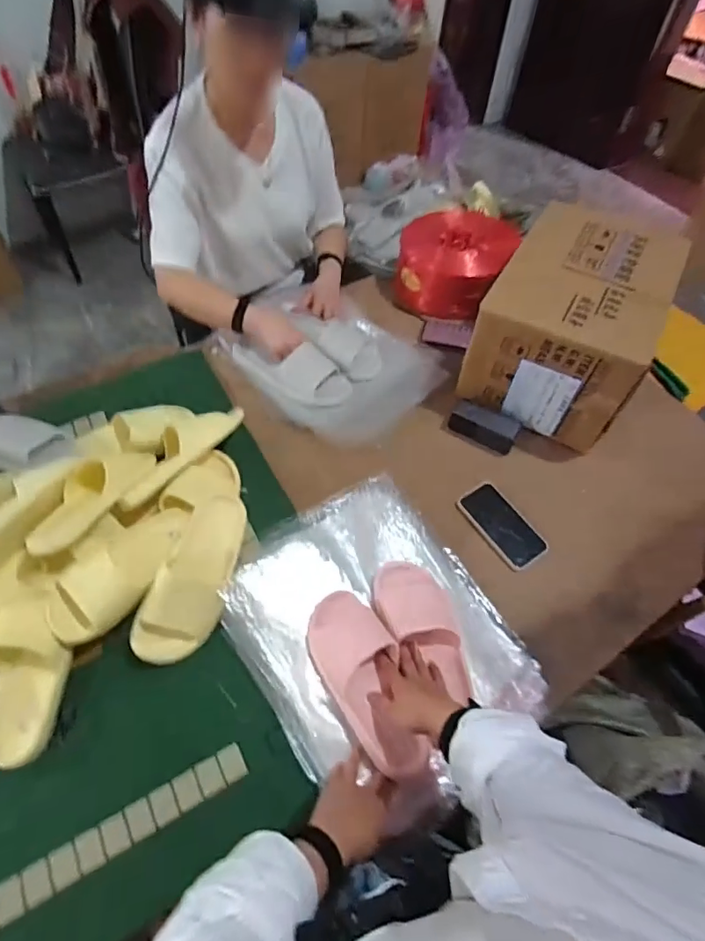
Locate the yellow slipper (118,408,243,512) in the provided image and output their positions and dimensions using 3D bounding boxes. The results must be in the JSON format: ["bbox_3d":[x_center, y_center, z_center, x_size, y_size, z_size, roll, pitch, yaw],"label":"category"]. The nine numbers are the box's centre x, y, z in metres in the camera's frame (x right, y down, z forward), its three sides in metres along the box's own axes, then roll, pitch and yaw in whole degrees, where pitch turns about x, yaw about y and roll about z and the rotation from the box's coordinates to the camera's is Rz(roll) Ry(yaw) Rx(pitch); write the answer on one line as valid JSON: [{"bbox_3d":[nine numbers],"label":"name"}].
[{"bbox_3d":[-0.300,-0.035,0.850,0.092,0.067,0.258,31,59,16],"label":"yellow slipper"}]

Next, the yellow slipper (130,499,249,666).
[{"bbox_3d":[-0.233,0.157,0.745,0.112,0.071,0.256,20,57,10],"label":"yellow slipper"}]

